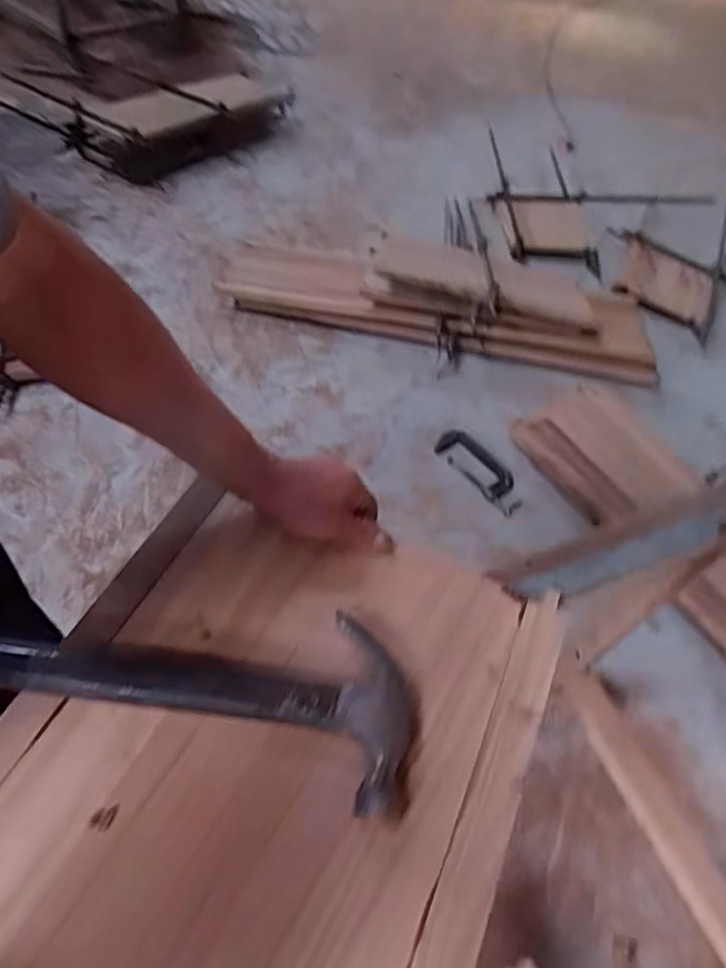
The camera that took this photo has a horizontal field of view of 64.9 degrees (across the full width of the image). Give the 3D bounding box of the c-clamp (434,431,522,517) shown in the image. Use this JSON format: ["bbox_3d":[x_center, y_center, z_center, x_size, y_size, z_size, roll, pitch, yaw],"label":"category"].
[{"bbox_3d":[0.324,-0.041,1.575,0.111,0.035,0.288,-44,70,-10],"label":"c-clamp"}]

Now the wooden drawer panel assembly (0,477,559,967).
[{"bbox_3d":[-0.085,0.212,0.369,0.328,0.026,0.453,23,55,12],"label":"wooden drawer panel assembly"}]

